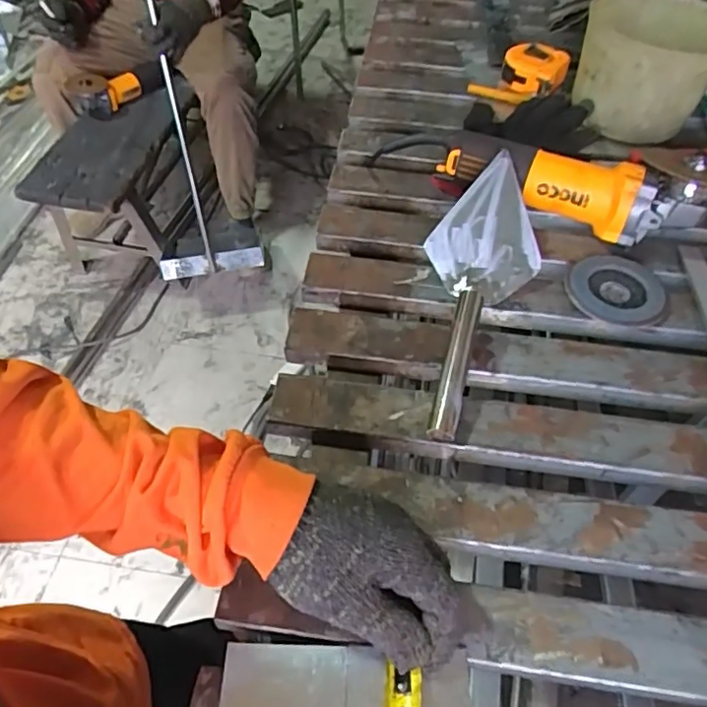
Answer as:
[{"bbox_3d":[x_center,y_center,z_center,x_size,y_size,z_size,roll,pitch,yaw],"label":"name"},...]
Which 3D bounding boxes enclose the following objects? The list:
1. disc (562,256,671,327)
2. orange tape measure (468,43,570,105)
[{"bbox_3d":[0.253,-0.064,0.564,0.089,0.010,0.083,0,52,0],"label":"disc"},{"bbox_3d":[0.220,-0.370,0.774,0.112,0.044,0.093,19,54,12],"label":"orange tape measure"}]

